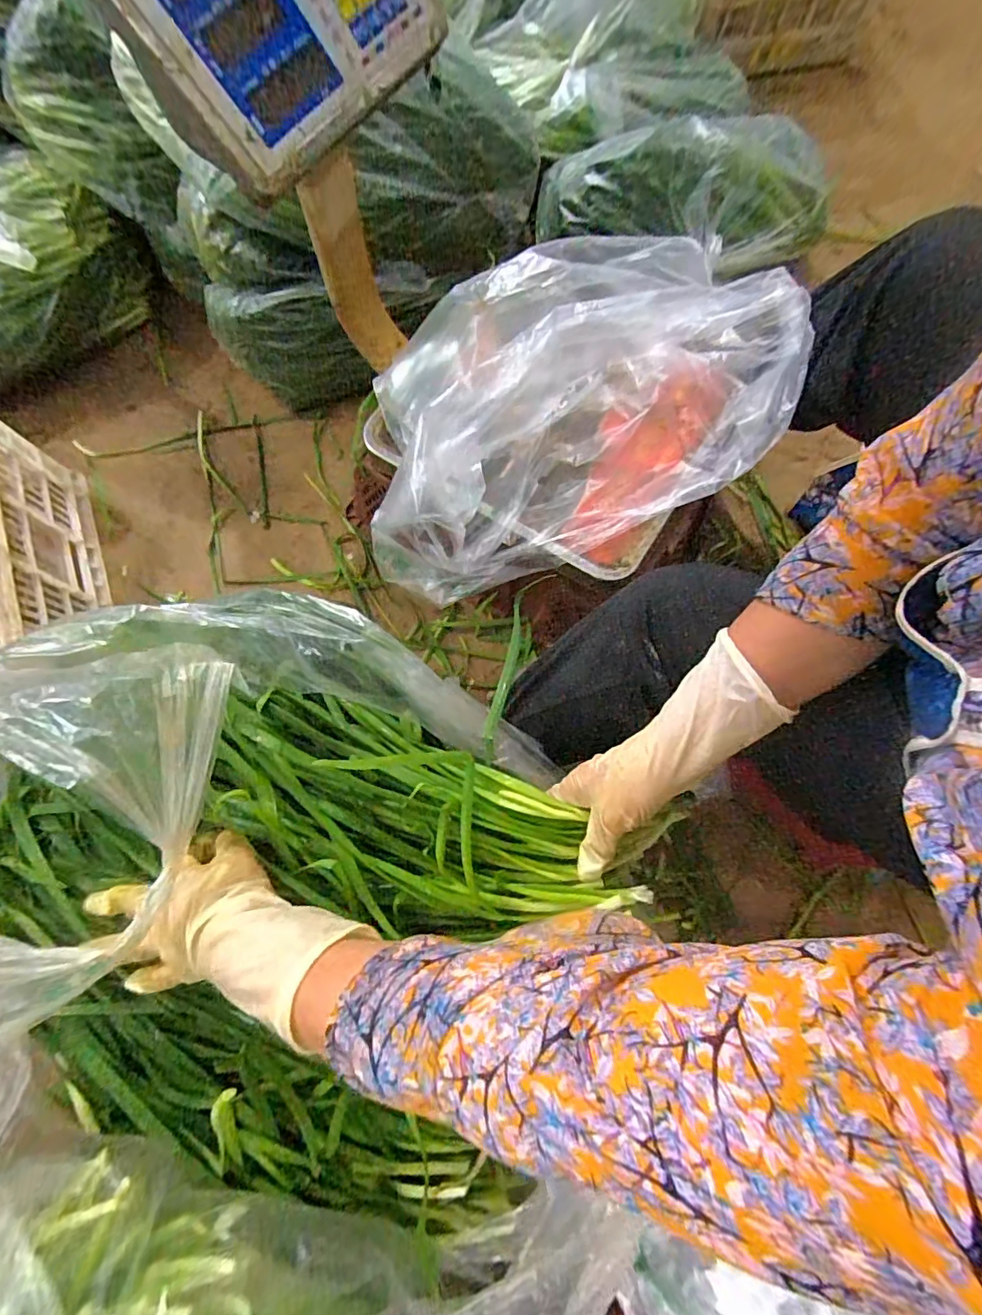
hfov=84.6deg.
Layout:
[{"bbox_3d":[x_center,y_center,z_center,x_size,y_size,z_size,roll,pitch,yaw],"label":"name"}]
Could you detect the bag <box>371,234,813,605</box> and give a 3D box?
[{"bbox_3d":[0.083,-0.254,0.536,0.455,0.099,0.303,-18,77,-4],"label":"bag"}]

